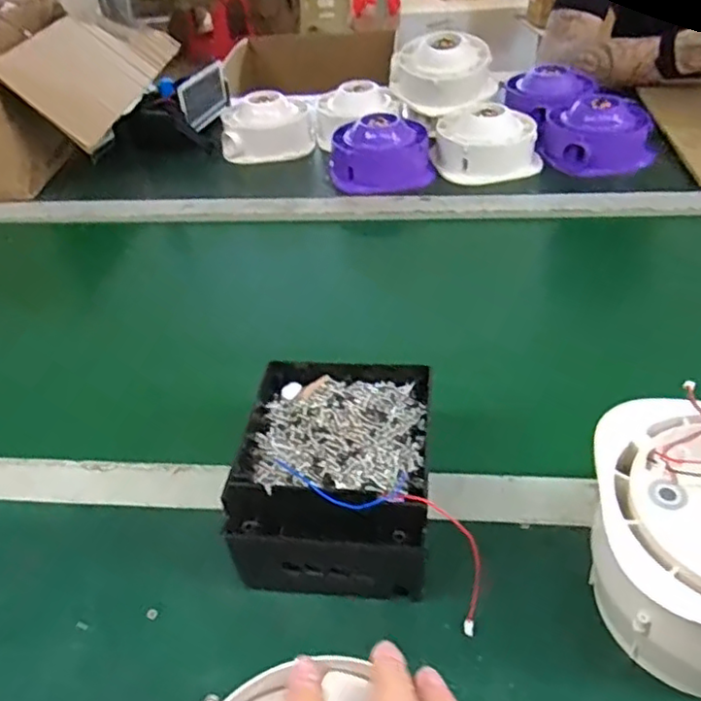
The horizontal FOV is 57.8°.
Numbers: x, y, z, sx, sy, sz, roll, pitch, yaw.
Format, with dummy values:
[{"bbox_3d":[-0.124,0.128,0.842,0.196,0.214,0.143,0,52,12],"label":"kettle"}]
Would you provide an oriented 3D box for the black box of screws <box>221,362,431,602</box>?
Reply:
[{"bbox_3d":[-0.011,0.080,0.426,0.121,0.072,0.149,1,40,7],"label":"black box of screws"}]

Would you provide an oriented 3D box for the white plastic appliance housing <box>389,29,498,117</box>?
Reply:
[{"bbox_3d":[0.135,-0.410,0.923,0.117,0.082,0.121,-24,43,-22],"label":"white plastic appliance housing"}]

